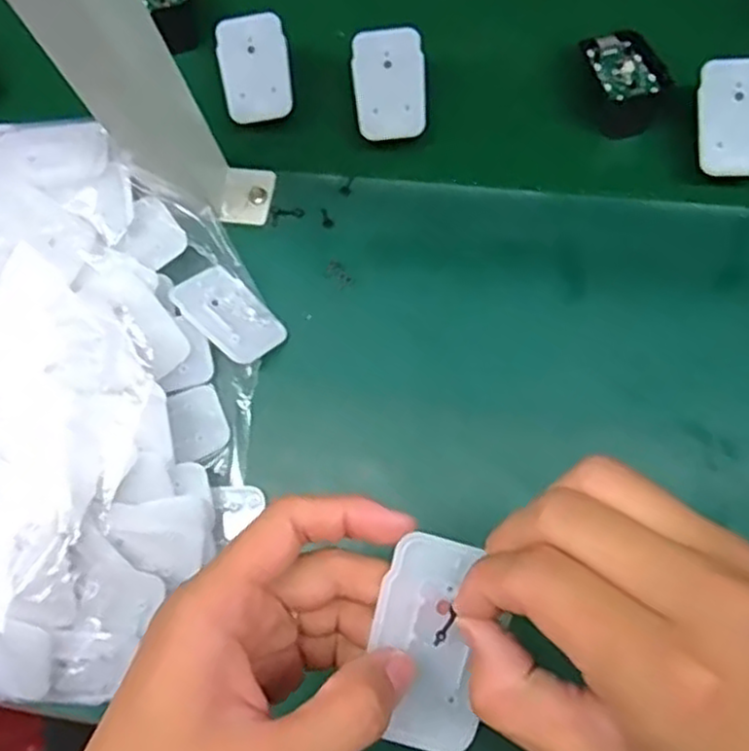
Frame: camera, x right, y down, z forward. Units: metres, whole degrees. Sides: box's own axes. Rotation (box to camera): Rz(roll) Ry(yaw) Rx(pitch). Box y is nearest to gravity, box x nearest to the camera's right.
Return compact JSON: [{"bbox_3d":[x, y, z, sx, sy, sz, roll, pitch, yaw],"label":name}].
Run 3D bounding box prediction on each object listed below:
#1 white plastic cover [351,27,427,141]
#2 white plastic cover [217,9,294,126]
[{"bbox_3d":[0.010,-0.187,0.462,0.044,0.006,0.066,-6,97,-4],"label":"white plastic cover"},{"bbox_3d":[-0.079,-0.202,0.476,0.045,0.005,0.066,-12,95,-2],"label":"white plastic cover"}]

